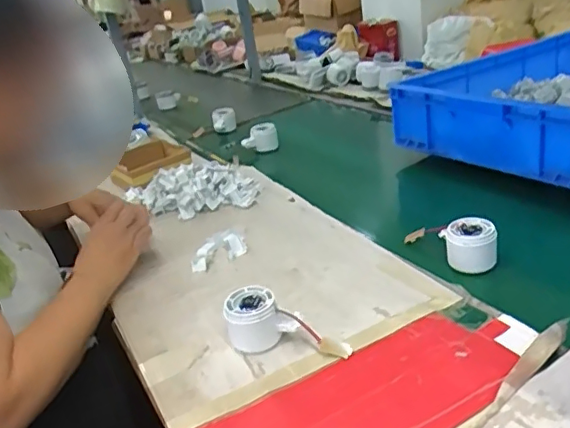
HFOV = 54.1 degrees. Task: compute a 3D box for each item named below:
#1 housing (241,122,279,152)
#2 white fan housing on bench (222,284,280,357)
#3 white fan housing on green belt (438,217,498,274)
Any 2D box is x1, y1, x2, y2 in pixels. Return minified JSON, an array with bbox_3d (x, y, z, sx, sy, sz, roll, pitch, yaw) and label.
[{"bbox_3d":[-0.056,-0.170,1.263,0.081,0.060,0.056,-8,24,2],"label":"housing"},{"bbox_3d":[-0.037,0.116,0.612,0.058,0.056,0.054,-15,24,-11],"label":"white fan housing on bench"},{"bbox_3d":[0.230,0.037,0.696,0.057,0.049,0.052,-11,25,-2],"label":"white fan housing on green belt"}]

